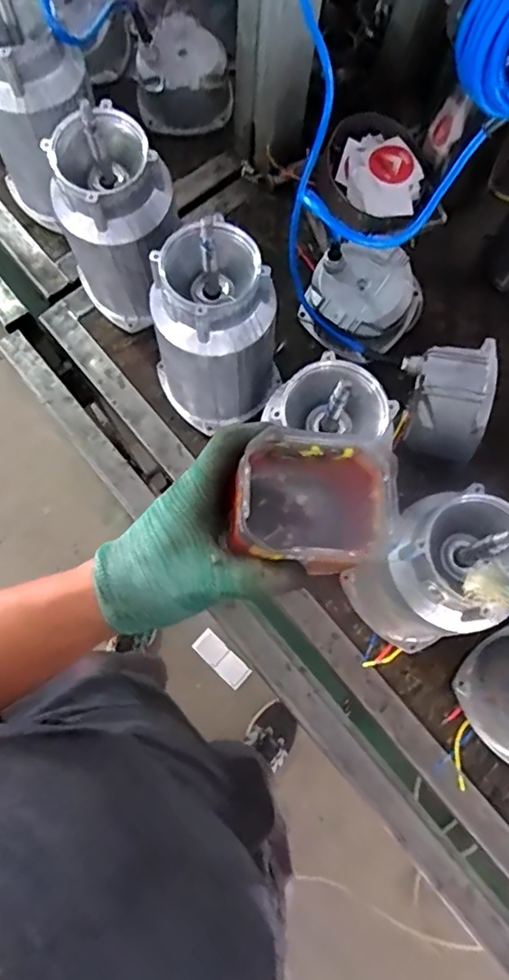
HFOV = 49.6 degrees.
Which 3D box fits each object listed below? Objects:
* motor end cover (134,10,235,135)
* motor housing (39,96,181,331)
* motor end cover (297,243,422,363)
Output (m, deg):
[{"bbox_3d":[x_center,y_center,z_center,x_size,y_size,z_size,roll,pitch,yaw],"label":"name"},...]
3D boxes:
[{"bbox_3d":[-0.105,-0.569,0.760,0.123,0.090,0.123,-22,78,-7],"label":"motor end cover"},{"bbox_3d":[-0.146,-0.280,0.601,0.106,0.223,0.105,0,77,-2],"label":"motor housing"},{"bbox_3d":[0.134,-0.231,0.671,0.122,0.084,0.115,-43,81,-10],"label":"motor end cover"}]

